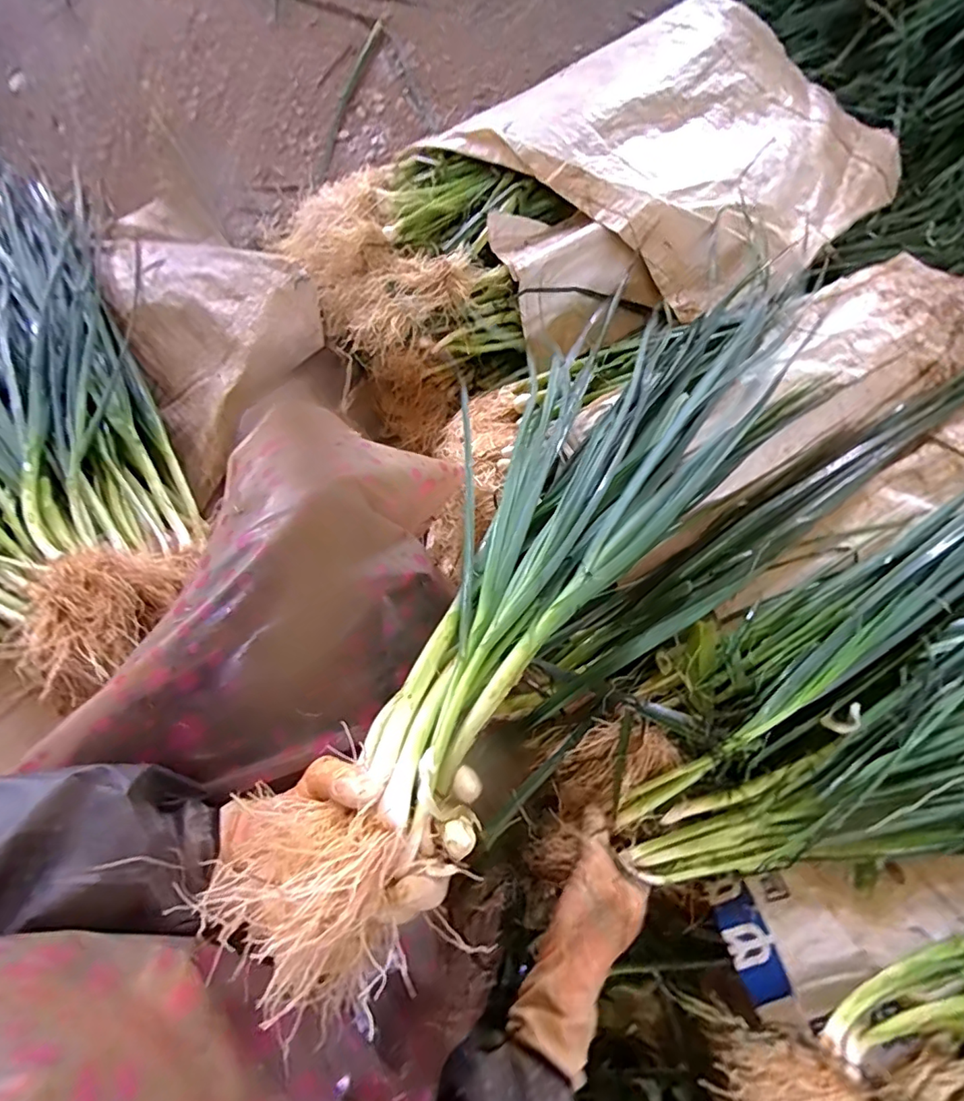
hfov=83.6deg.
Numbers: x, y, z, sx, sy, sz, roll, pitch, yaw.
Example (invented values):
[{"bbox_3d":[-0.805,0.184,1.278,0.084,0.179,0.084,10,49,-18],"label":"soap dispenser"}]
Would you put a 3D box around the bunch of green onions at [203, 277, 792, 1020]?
[{"bbox_3d":[0.073,-0.033,0.461,0.193,0.111,0.716,33,59,8],"label":"bunch of green onions"}]

